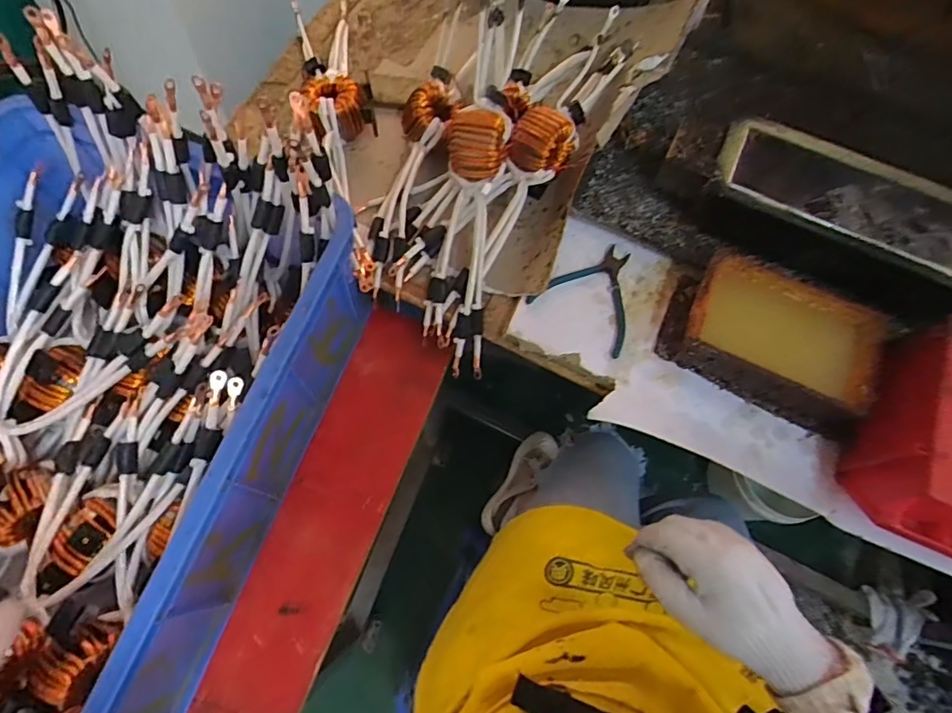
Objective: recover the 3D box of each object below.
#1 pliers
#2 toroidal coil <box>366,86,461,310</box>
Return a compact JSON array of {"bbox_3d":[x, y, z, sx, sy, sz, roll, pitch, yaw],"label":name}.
[{"bbox_3d":[0.151,-0.086,0.654,0.127,0.012,0.134,31,71,9],"label":"pliers"},{"bbox_3d":[-0.085,-0.229,0.681,0.068,0.063,0.323,14,69,3],"label":"toroidal coil"}]

